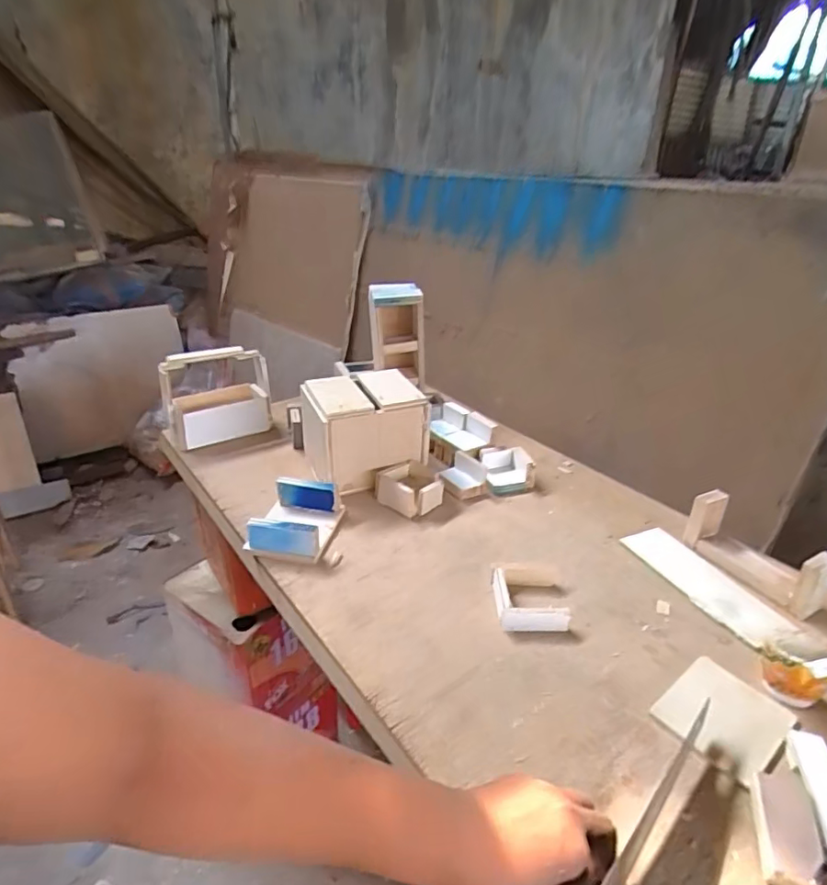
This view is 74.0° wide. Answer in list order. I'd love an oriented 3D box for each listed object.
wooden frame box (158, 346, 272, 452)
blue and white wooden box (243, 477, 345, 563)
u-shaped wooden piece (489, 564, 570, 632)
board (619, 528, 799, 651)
[{"bbox_3d":[-0.339,-0.083,0.954,0.173,0.157,0.098,-8,28,-19],"label":"wooden frame box"},{"bbox_3d":[-0.157,0.100,0.724,0.102,0.052,0.115,5,29,10],"label":"blue and white wooden box"},{"bbox_3d":[0.128,0.172,0.616,0.075,0.028,0.087,3,27,1],"label":"u-shaped wooden piece"},{"bbox_3d":[0.348,0.167,0.661,0.068,0.006,0.200,-10,29,-23],"label":"board"}]

